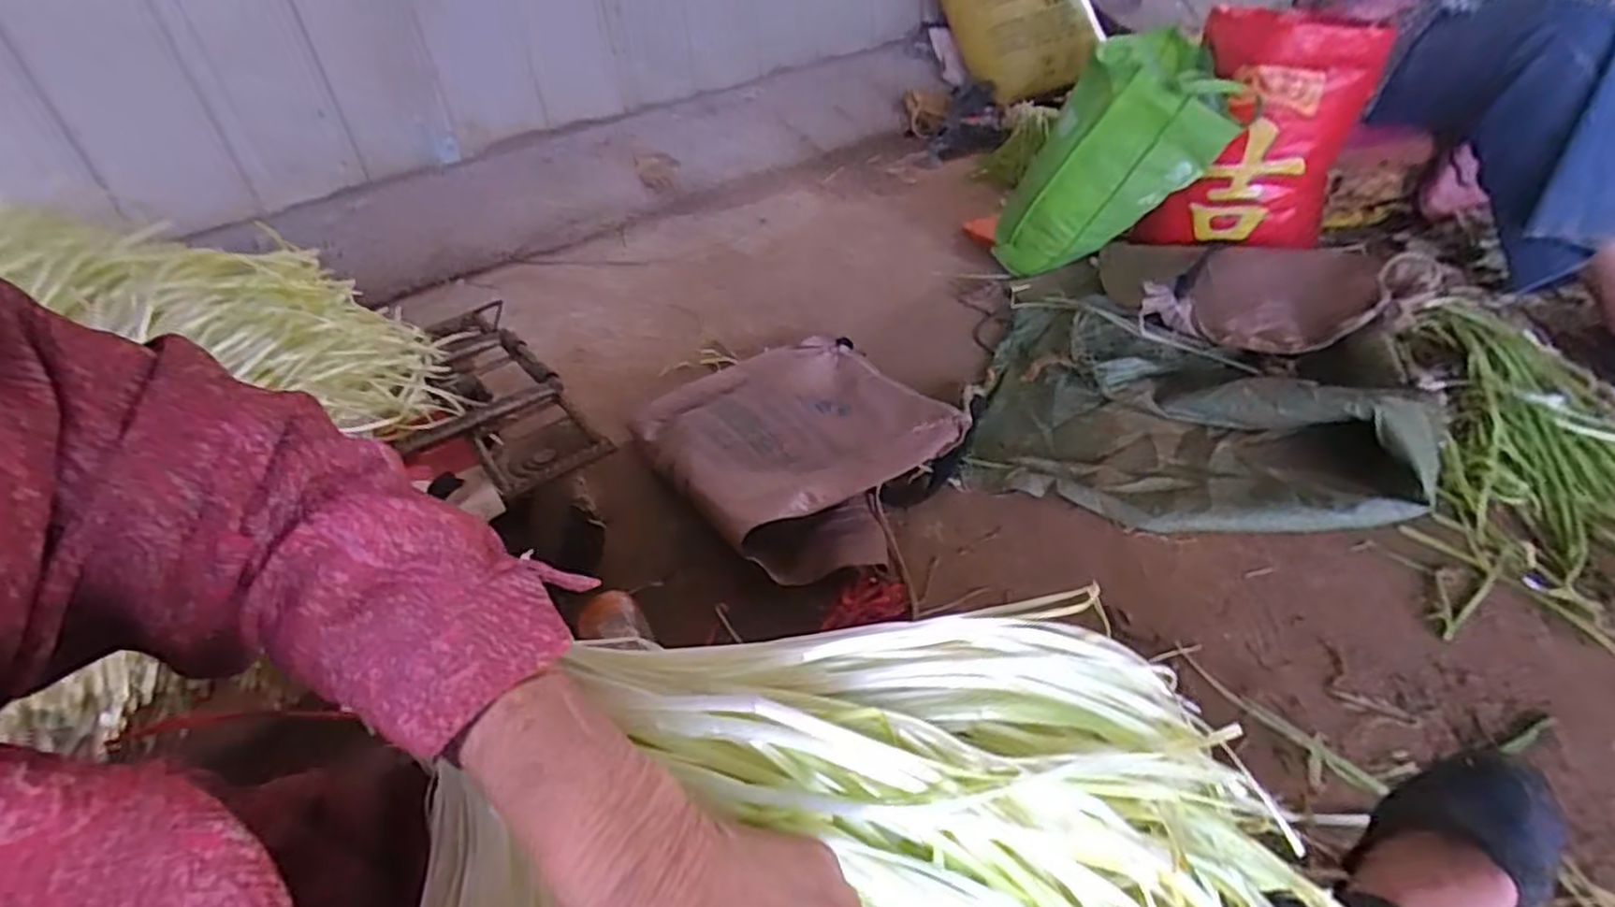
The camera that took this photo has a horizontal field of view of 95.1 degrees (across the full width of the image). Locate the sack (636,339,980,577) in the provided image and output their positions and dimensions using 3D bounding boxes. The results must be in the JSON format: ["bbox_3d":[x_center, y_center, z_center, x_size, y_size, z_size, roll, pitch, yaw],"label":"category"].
[{"bbox_3d":[-0.008,-0.036,0.946,0.355,0.101,0.404,-24,42,-20],"label":"sack"}]

